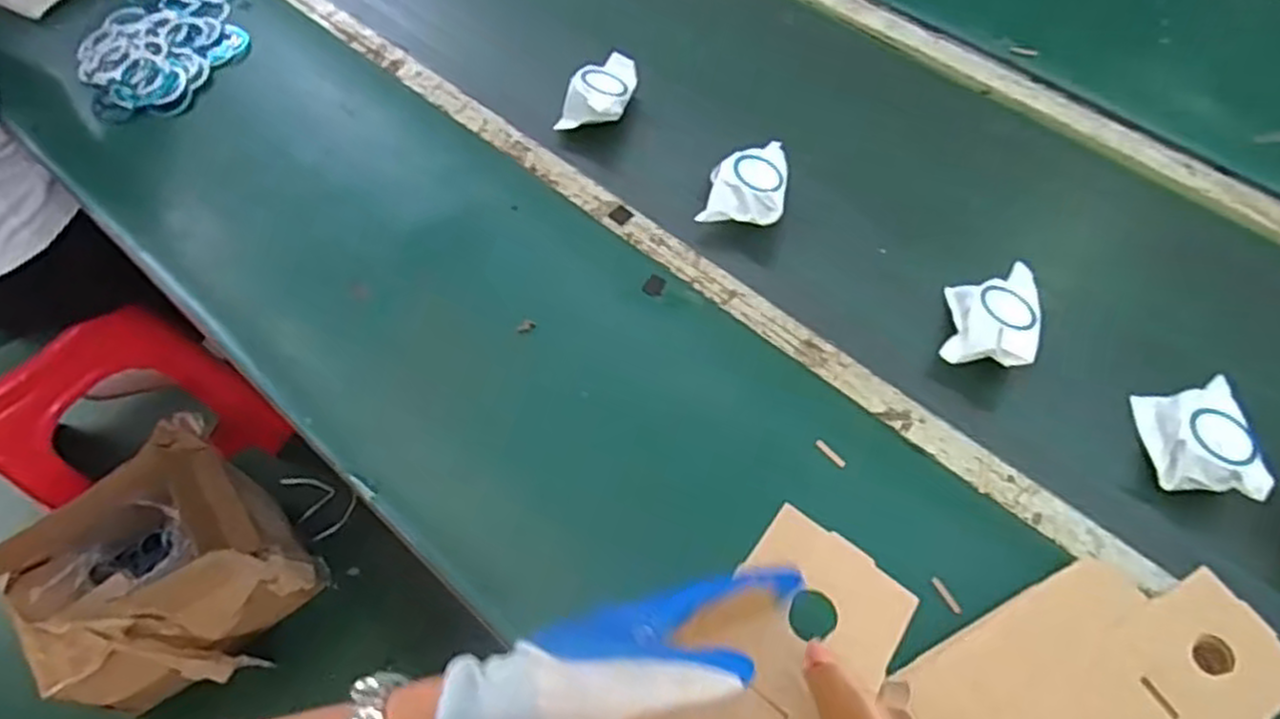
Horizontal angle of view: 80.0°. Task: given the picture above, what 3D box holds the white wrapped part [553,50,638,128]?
[{"bbox_3d":[-0.044,-0.300,0.867,0.071,0.054,0.114,18,61,11],"label":"white wrapped part"}]

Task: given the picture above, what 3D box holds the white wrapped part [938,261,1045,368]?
[{"bbox_3d":[0.327,-0.037,0.710,0.076,0.053,0.111,15,60,9],"label":"white wrapped part"}]

